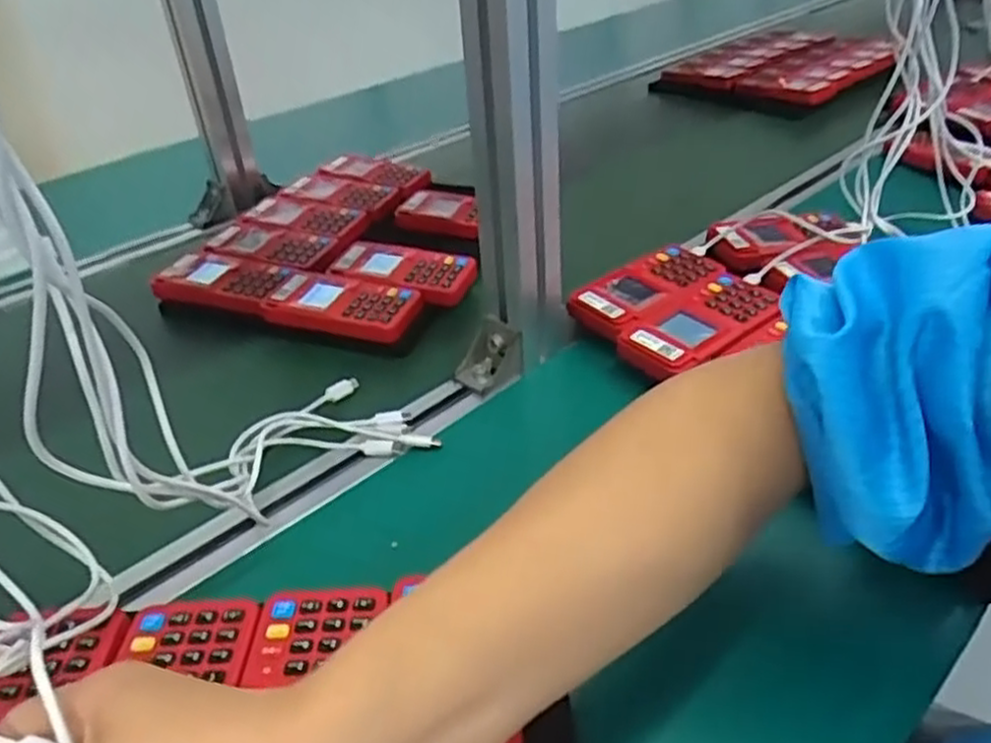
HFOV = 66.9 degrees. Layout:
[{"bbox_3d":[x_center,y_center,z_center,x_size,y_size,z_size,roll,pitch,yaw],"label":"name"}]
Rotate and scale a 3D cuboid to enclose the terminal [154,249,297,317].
[{"bbox_3d":[-0.236,-0.080,0.652,0.118,0.021,0.065,9,38,18],"label":"terminal"}]

